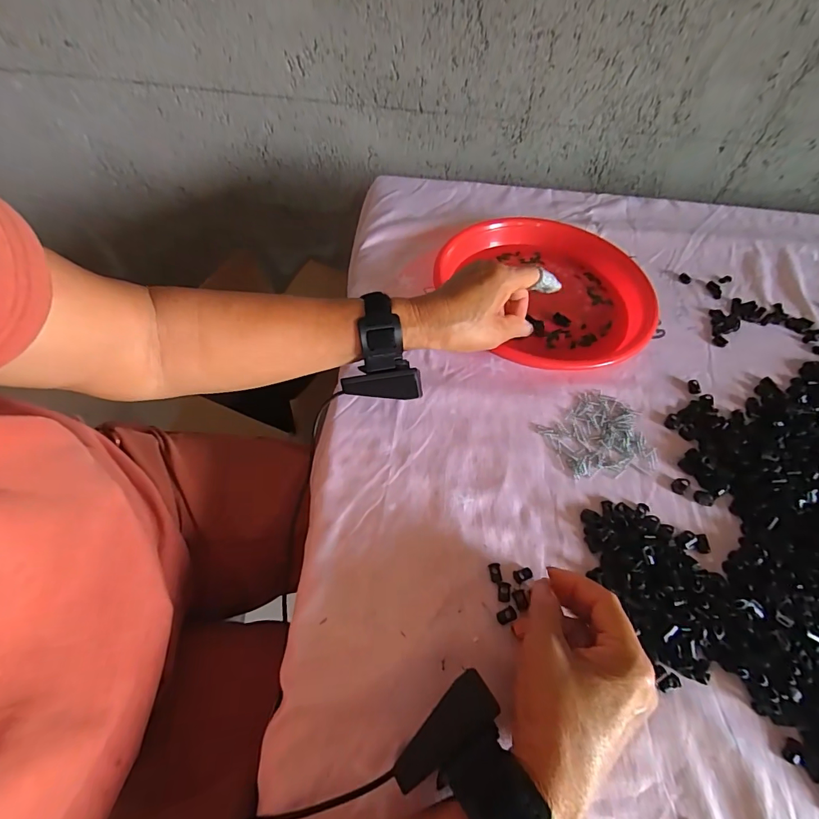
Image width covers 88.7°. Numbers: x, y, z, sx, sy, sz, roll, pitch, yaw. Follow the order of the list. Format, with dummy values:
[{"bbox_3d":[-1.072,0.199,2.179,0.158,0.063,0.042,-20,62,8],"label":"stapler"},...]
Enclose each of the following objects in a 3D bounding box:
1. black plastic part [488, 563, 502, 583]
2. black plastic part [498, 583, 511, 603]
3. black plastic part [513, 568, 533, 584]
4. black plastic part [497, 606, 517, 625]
[{"bbox_3d":[0.068,0.129,0.331,0.009,0.004,0.015,0,56,-4],"label":"black plastic part"},{"bbox_3d":[0.074,0.141,0.323,0.009,0.004,0.013,7,56,1],"label":"black plastic part"},{"bbox_3d":[0.090,0.131,0.330,0.015,0.004,0.010,-14,58,-12],"label":"black plastic part"},{"bbox_3d":[0.073,0.154,0.313,0.014,0.004,0.009,-21,60,-16],"label":"black plastic part"}]

